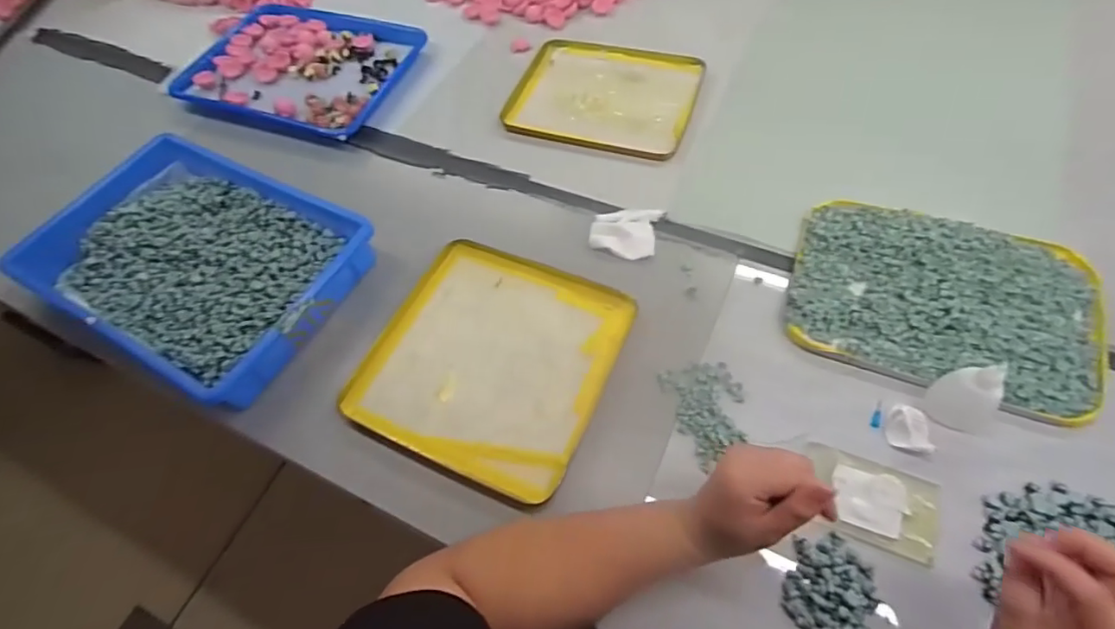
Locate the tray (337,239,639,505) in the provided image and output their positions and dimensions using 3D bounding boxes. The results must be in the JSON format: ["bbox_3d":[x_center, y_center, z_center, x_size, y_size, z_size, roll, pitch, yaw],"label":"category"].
[{"bbox_3d":[-0.067,0.042,0.574,0.244,0.017,0.249,21,62,17],"label":"tray"}]

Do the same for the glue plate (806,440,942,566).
[{"bbox_3d":[0.265,0.156,0.464,0.103,0.009,0.069,19,62,16],"label":"glue plate"}]

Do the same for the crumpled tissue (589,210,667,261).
[{"bbox_3d":[0.080,-0.100,0.644,0.076,0.012,0.075,12,60,12],"label":"crumpled tissue"}]

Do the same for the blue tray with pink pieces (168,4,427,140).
[{"bbox_3d":[-0.402,-0.389,0.859,0.344,0.025,0.259,17,61,15],"label":"blue tray with pink pieces"}]

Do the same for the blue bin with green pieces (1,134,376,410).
[{"bbox_3d":[-0.433,-0.071,0.655,0.402,0.058,0.253,24,63,18],"label":"blue bin with green pieces"}]

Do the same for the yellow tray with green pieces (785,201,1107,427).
[{"bbox_3d":[0.384,-0.015,0.552,0.271,0.028,0.202,19,62,16],"label":"yellow tray with green pieces"}]

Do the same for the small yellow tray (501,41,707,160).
[{"bbox_3d":[0.071,-0.318,0.777,0.249,0.013,0.213,16,61,14],"label":"small yellow tray"}]

